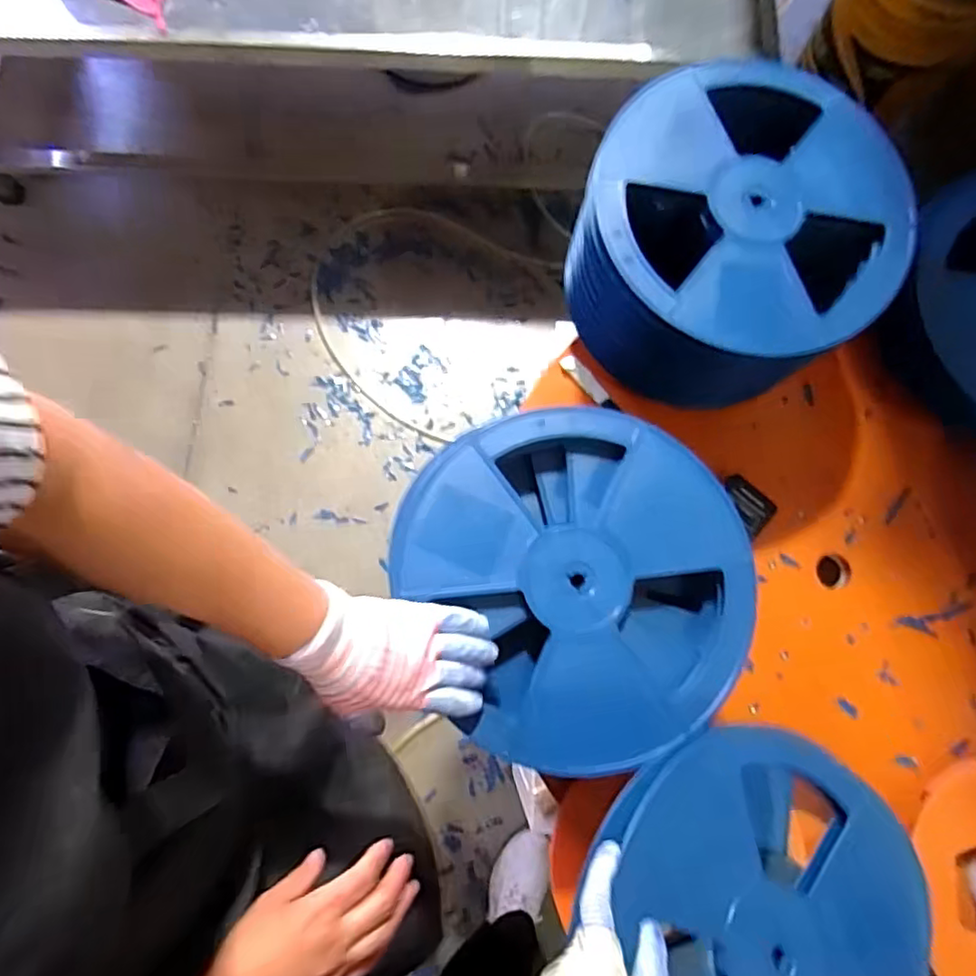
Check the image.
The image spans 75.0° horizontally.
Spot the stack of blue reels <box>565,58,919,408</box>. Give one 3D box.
[{"bbox_3d":[0.265,-0.265,0.728,0.303,0.207,0.293,43,82,7],"label":"stack of blue reels"}]

